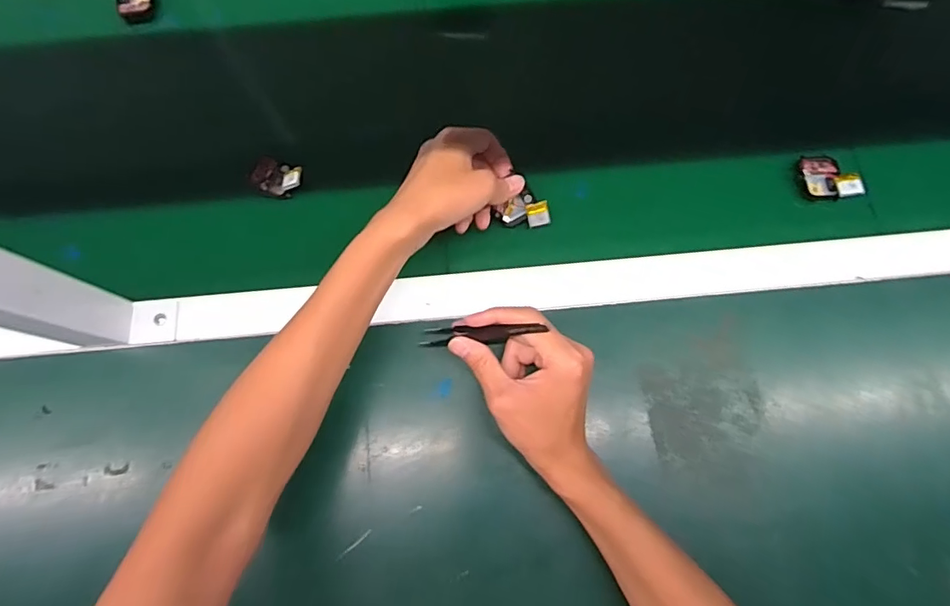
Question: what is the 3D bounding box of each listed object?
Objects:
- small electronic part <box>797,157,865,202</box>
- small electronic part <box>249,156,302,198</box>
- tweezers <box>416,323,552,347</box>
[{"bbox_3d":[0.338,-0.120,0.481,0.048,0.019,0.045,-4,76,-1],"label":"small electronic part"},{"bbox_3d":[-0.192,-0.122,0.482,0.053,0.012,0.034,25,77,6],"label":"small electronic part"},{"bbox_3d":[-0.002,0.025,0.394,0.116,0.012,0.015,-6,72,39],"label":"tweezers"}]

